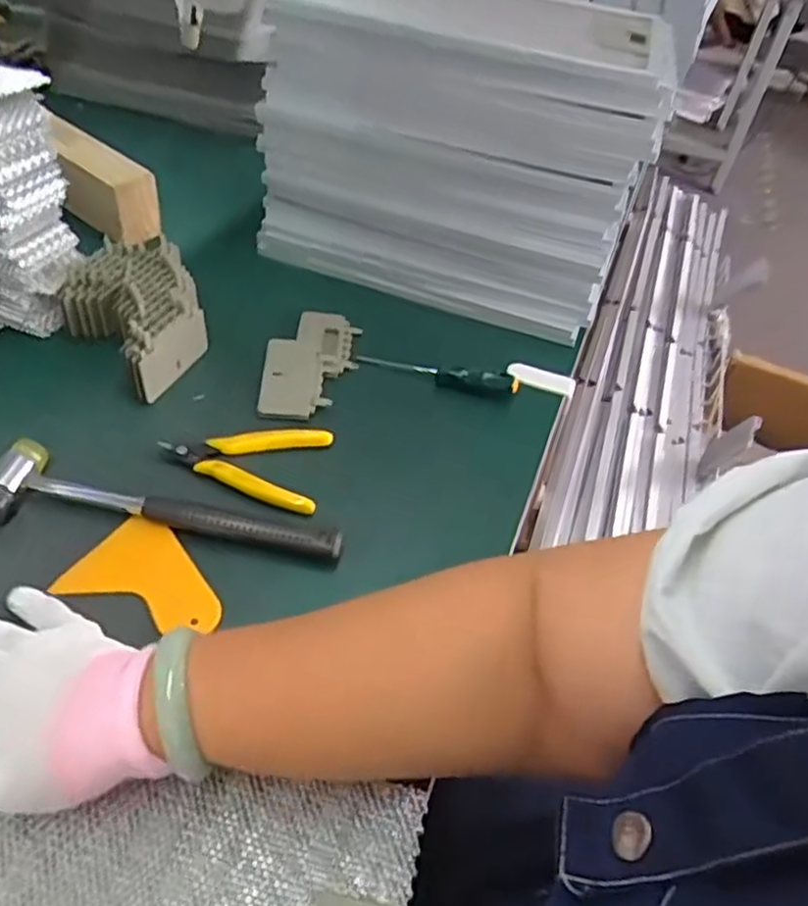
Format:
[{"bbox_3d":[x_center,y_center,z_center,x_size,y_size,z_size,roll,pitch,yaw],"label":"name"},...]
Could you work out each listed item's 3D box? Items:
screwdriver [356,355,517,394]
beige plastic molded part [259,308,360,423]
[{"bbox_3d":[0.028,-0.072,0.628,0.143,0.019,0.017,14,44,5],"label":"screwdriver"},{"bbox_3d":[-0.079,-0.080,0.621,0.073,0.012,0.137,15,44,-12],"label":"beige plastic molded part"}]

